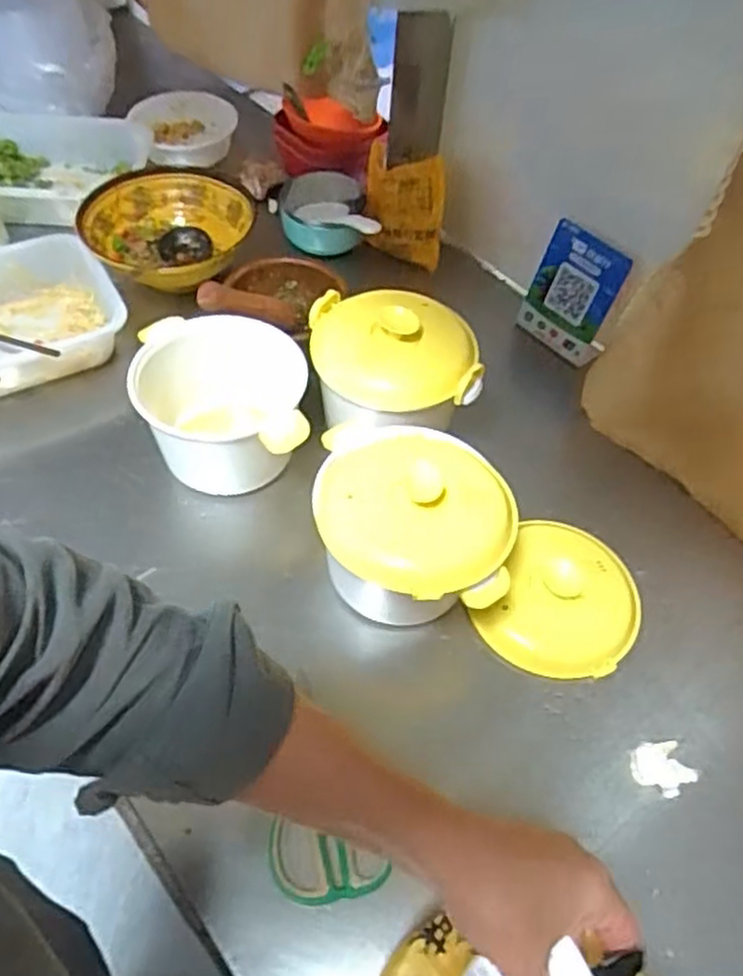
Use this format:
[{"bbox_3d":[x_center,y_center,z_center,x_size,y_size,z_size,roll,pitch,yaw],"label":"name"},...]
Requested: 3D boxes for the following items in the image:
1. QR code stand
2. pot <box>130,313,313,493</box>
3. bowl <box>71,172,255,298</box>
[{"bbox_3d":[0.244,-0.234,0.896,0.048,0.141,0.116,-37,64,-27],"label":"QR code stand"},{"bbox_3d":[-0.152,-0.084,0.764,0.188,0.110,0.158,8,53,2],"label":"pot"},{"bbox_3d":[-0.268,-0.322,0.949,0.205,0.070,0.199,8,53,2],"label":"bowl"}]

